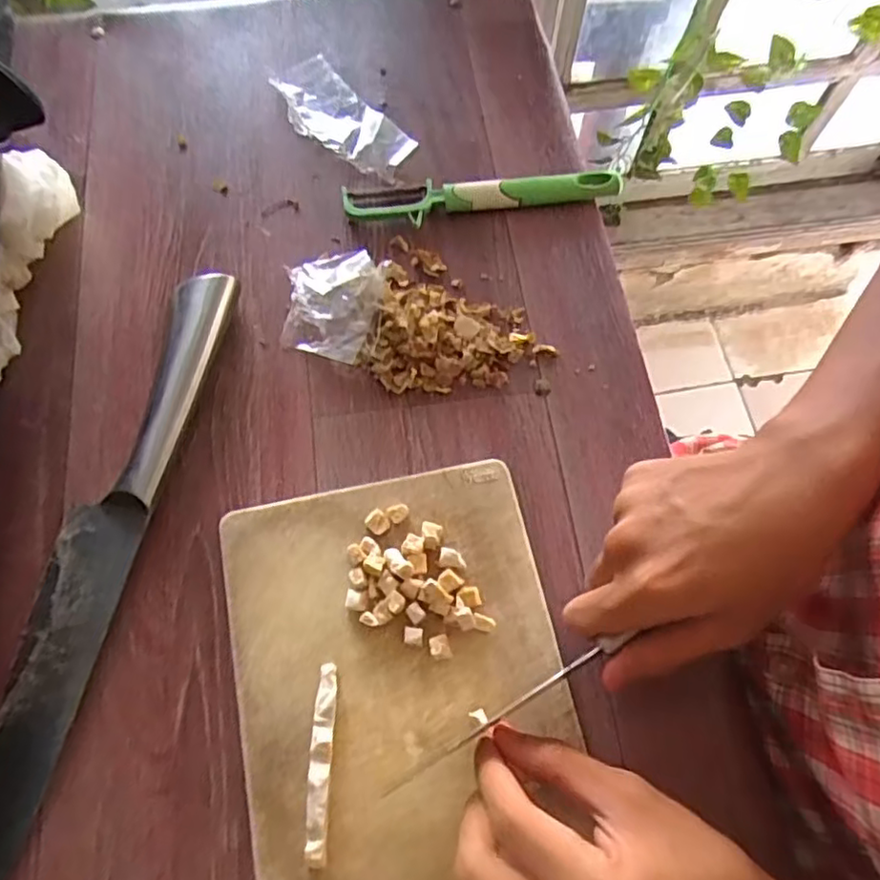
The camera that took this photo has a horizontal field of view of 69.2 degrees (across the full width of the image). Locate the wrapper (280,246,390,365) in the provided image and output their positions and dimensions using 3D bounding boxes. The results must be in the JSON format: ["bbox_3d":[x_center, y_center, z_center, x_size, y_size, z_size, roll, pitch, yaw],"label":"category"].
[{"bbox_3d":[-0.061,-0.080,0.367,0.055,0.015,0.070,7,69,1],"label":"wrapper"}]

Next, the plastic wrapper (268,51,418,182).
[{"bbox_3d":[-0.067,-0.215,0.420,0.050,0.014,0.117,-40,75,-15],"label":"plastic wrapper"}]

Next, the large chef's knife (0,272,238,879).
[{"bbox_3d":[-0.169,0.051,0.309,0.040,0.026,0.302,14,69,4],"label":"large chef's knife"}]

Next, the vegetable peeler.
[{"bbox_3d":[0.027,-0.151,0.398,0.171,0.014,0.028,-4,69,-3],"label":"vegetable peeler"}]

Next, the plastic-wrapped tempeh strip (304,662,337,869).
[{"bbox_3d":[-0.051,0.139,0.277,0.010,0.009,0.077,1,69,-1],"label":"plastic-wrapped tempeh strip"}]

